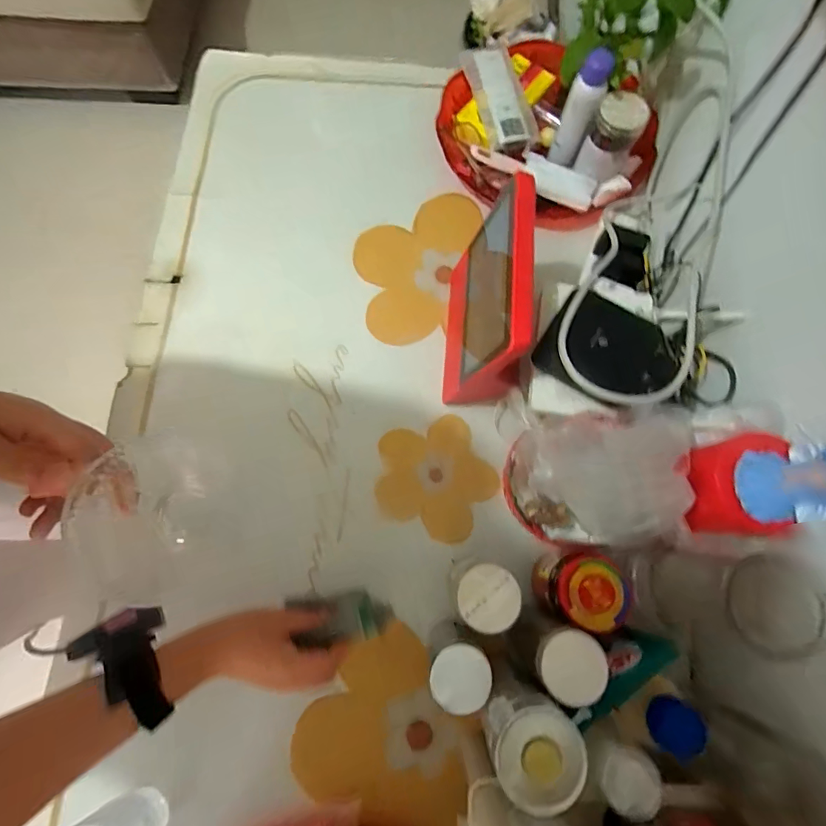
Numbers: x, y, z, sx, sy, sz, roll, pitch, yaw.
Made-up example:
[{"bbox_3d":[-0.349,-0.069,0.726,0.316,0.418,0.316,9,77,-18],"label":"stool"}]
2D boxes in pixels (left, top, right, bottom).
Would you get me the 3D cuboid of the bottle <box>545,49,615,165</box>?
[{"bbox_3d":[0.228,-0.411,0.606,0.043,0.144,0.036,19,77,5],"label":"bottle"}]

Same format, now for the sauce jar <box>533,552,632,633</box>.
[{"bbox_3d":[0.178,0.189,0.483,0.079,0.105,0.068,9,76,3],"label":"sauce jar"}]

